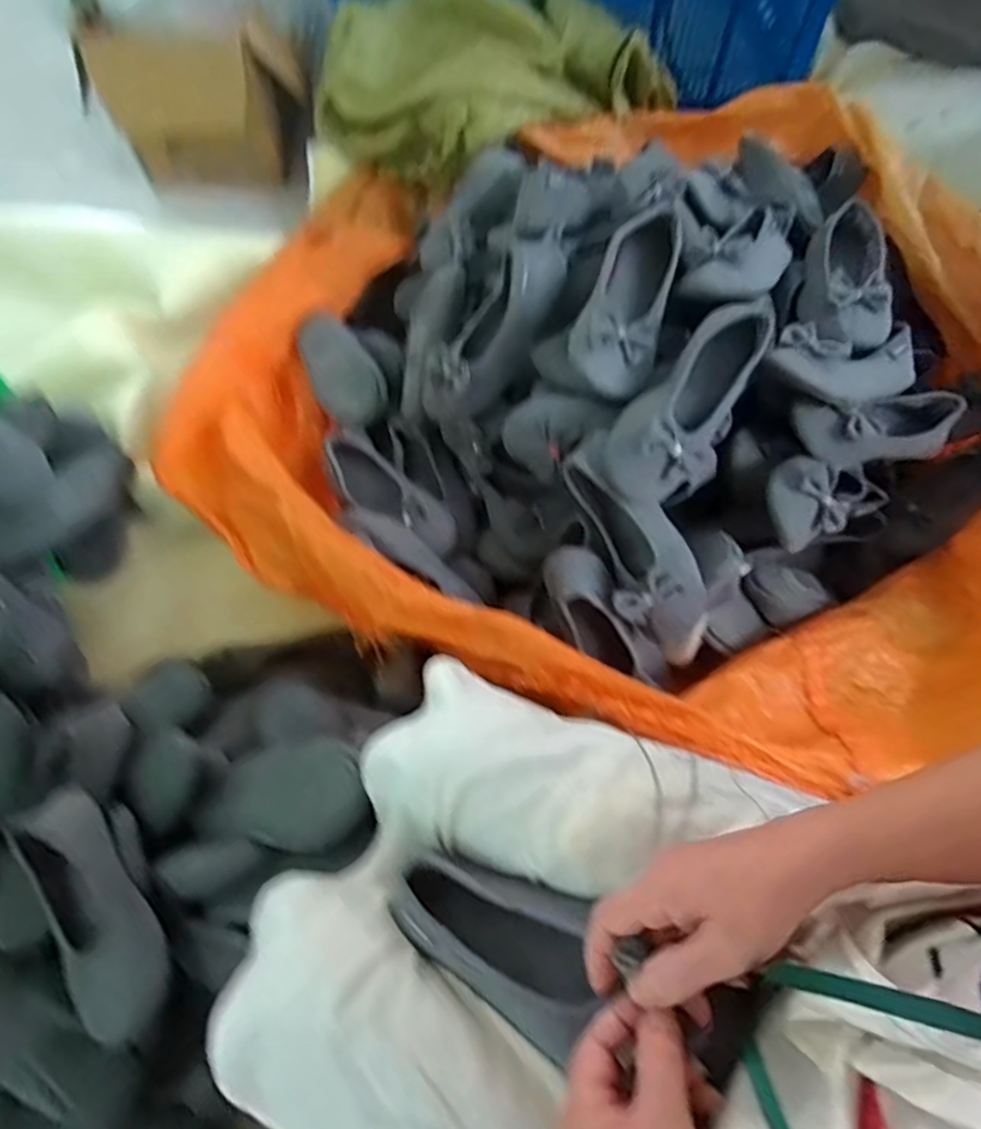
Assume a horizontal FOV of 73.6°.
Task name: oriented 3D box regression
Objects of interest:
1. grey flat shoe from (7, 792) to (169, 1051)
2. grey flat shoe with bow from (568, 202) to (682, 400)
[{"bbox_3d":[-0.379,0.325,0.616,0.089,0.051,0.230,-35,70,-15],"label":"grey flat shoe"},{"bbox_3d":[0.154,-0.288,0.722,0.092,0.055,0.223,28,76,-12],"label":"grey flat shoe with bow"}]

